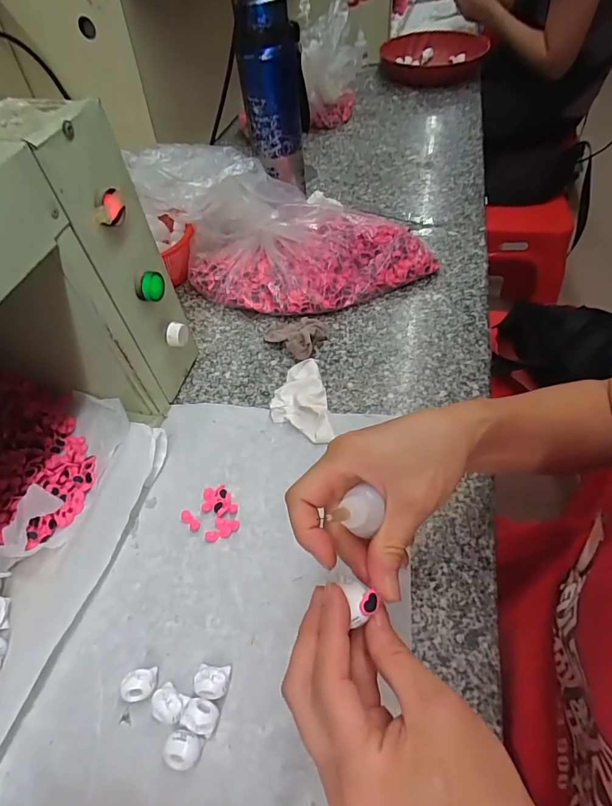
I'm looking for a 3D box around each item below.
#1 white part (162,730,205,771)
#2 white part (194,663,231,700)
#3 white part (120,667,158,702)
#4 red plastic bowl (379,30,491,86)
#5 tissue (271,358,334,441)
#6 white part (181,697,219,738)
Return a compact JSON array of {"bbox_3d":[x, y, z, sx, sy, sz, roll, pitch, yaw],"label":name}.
[{"bbox_3d":[-0.086,0.244,0.313,0.024,0.014,0.022,-3,53,3],"label":"white part"},{"bbox_3d":[-0.070,0.211,0.338,0.024,0.019,0.023,-1,53,4],"label":"white part"},{"bbox_3d":[-0.126,0.215,0.339,0.024,0.019,0.021,-12,53,-4],"label":"white part"},{"bbox_3d":[0.278,-0.780,1.013,0.186,0.078,0.212,-31,56,-17],"label":"red plastic bowl"},{"bbox_3d":[-0.008,-0.001,0.489,0.060,0.023,0.096,-9,53,-2],"label":"tissue"},{"bbox_3d":[-0.077,0.229,0.325,0.026,0.019,0.020,14,55,16],"label":"white part"}]

